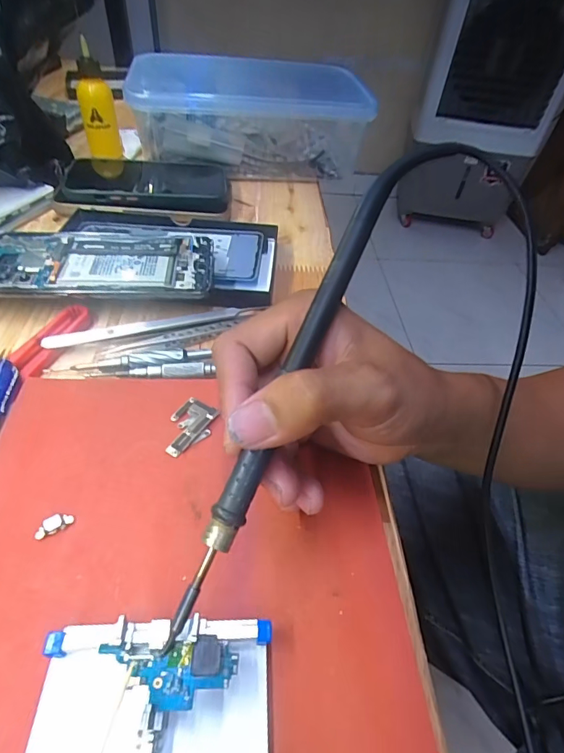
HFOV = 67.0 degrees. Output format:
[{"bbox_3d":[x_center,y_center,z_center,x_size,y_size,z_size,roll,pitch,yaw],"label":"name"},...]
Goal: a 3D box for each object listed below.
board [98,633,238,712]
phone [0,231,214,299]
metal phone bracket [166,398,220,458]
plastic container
[{"bbox_3d":[-0.039,0.105,0.151,0.045,0.007,0.021,-2,52,-7],"label":"board"},{"bbox_3d":[-0.132,-0.083,0.308,0.159,0.007,0.075,-1,49,-7],"label":"phone"},{"bbox_3d":[-0.052,0.028,0.237,0.024,0.004,0.036,26,50,17],"label":"metal phone bracket"},{"bbox_3d":[-0.034,-0.282,0.479,0.232,0.098,0.133,0,48,-7],"label":"plastic container"}]

